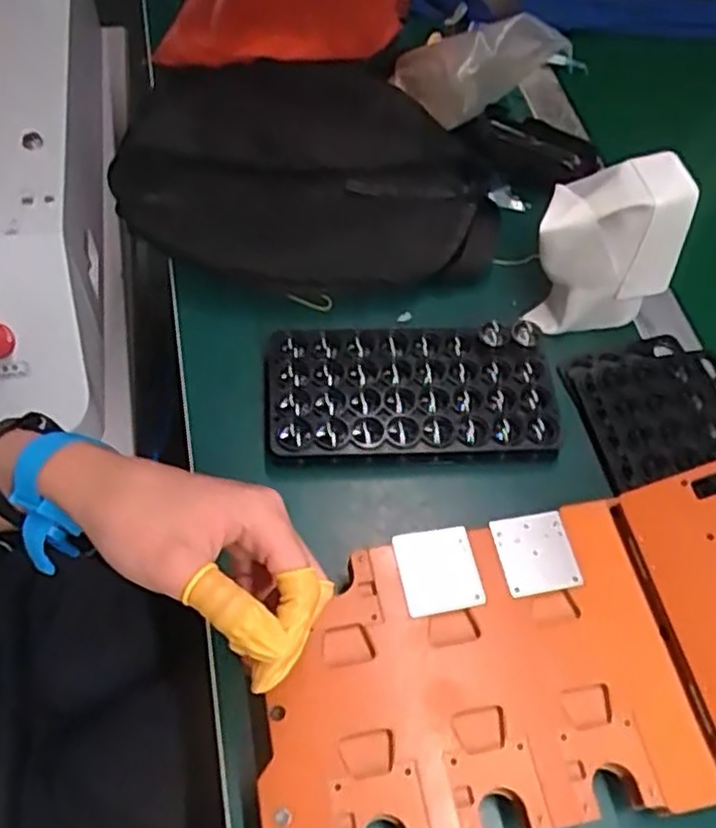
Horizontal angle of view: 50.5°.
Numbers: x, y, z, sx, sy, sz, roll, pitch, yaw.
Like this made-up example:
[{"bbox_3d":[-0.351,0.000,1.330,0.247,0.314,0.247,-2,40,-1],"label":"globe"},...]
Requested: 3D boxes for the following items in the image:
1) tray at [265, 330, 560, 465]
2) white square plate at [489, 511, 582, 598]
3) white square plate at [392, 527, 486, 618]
[{"bbox_3d":[0.035,-0.015,0.525,0.194,0.022,0.096,0,57,-4],"label":"tray"},{"bbox_3d":[0.105,0.082,0.448,0.044,0.008,0.046,-10,58,-10],"label":"white square plate"},{"bbox_3d":[0.046,0.090,0.440,0.045,0.004,0.050,-8,58,-9],"label":"white square plate"}]

